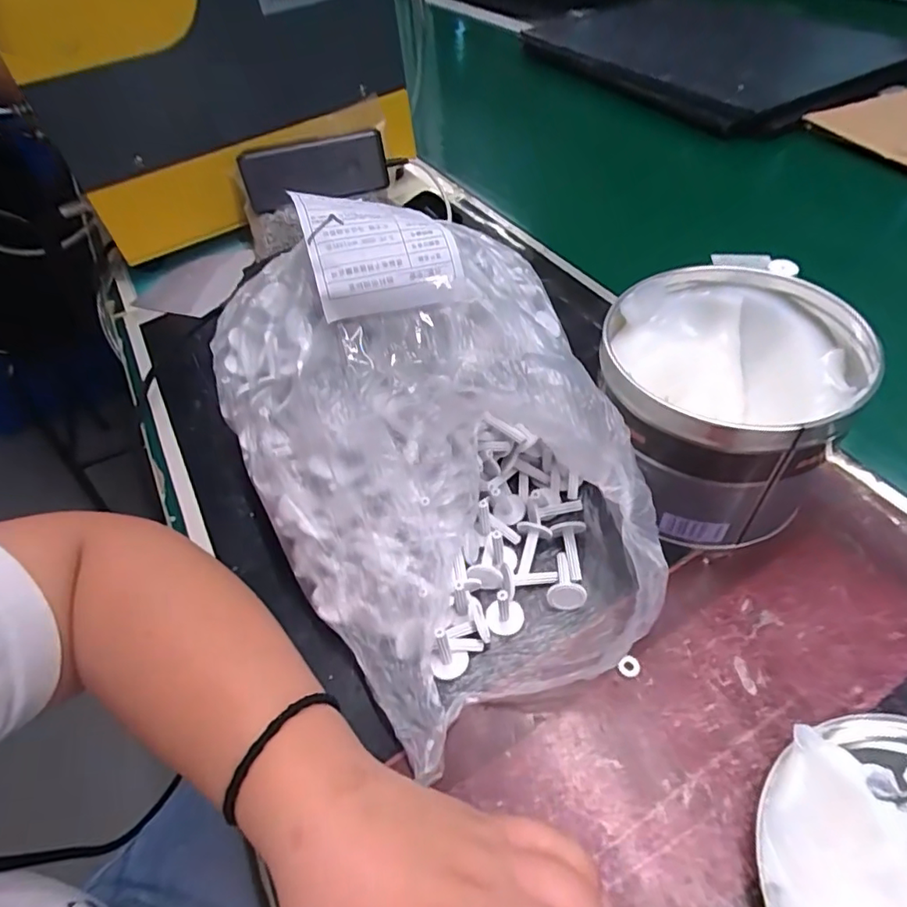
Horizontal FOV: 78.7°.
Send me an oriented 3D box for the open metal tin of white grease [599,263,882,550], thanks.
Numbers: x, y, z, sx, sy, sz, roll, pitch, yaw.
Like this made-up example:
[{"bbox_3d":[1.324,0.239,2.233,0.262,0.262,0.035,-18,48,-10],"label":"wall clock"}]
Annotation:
[{"bbox_3d":[0.149,-0.026,0.316,0.124,0.100,0.128,-1,50,6],"label":"open metal tin of white grease"}]

